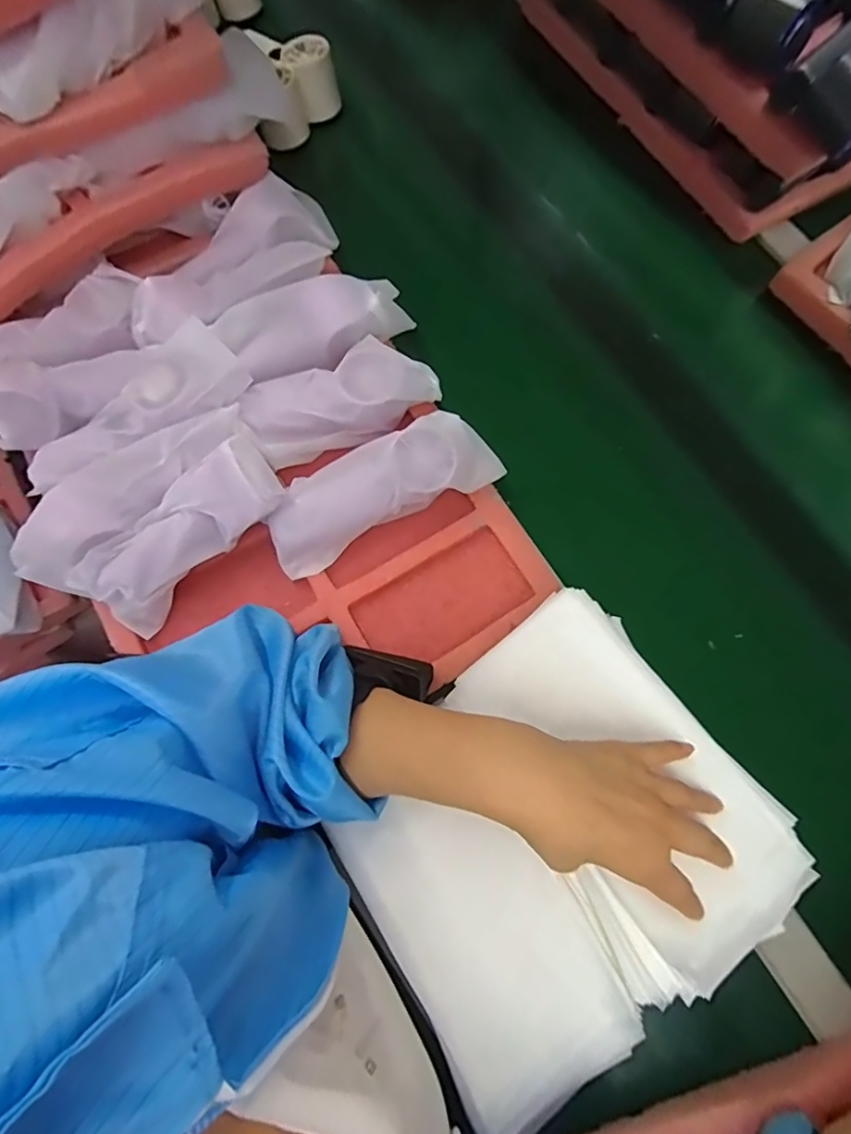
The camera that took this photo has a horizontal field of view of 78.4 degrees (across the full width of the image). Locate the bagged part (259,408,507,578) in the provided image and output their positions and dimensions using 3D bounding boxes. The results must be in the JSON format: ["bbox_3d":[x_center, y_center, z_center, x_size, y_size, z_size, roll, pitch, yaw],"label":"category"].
[{"bbox_3d":[-0.036,-0.066,0.416,0.189,0.043,0.072,-30,75,-9],"label":"bagged part"}]

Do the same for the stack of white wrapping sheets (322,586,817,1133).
[{"bbox_3d":[0.088,0.189,0.356,0.267,0.042,0.249,-36,76,-10],"label":"stack of white wrapping sheets"}]

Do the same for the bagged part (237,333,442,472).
[{"bbox_3d":[-0.075,-0.145,0.445,0.154,0.048,0.070,-24,74,-7],"label":"bagged part"}]

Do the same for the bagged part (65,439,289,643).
[{"bbox_3d":[-0.187,-0.023,0.398,0.168,0.043,0.057,-41,77,8],"label":"bagged part"}]

